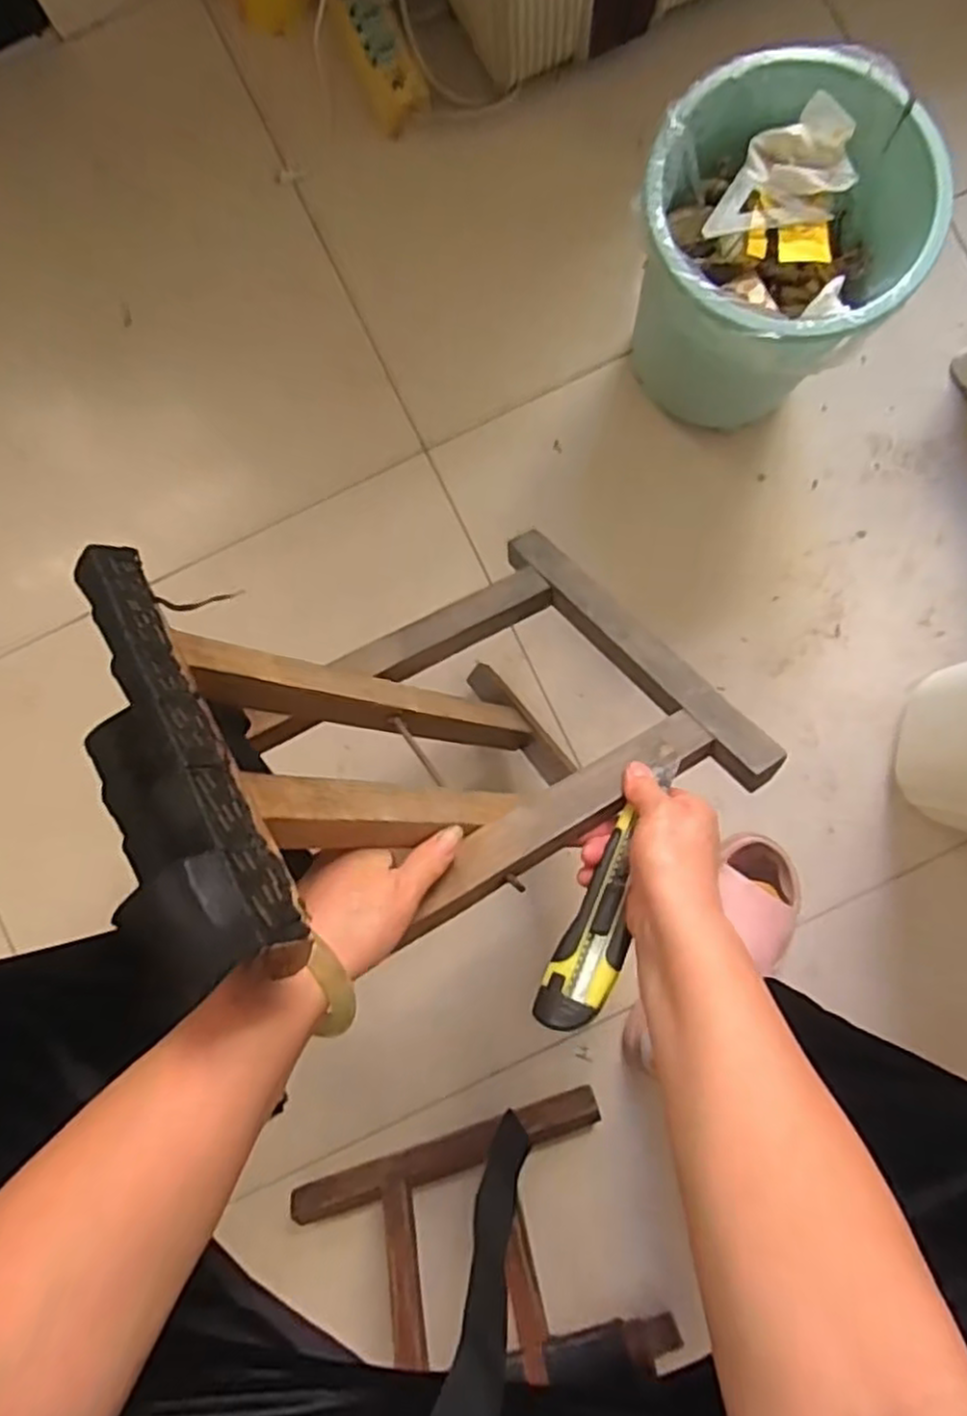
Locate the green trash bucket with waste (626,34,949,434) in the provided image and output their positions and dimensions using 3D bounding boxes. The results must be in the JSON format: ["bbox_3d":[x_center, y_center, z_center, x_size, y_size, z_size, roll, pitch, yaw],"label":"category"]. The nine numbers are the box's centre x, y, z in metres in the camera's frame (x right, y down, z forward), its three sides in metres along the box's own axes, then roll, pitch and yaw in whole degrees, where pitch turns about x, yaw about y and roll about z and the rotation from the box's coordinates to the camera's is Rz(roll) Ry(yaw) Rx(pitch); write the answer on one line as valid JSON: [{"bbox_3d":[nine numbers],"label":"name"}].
[{"bbox_3d":[0.234,-0.374,0.635,0.203,0.209,0.218,0,85,1],"label":"green trash bucket with waste"}]

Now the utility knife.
[{"bbox_3d":[0.079,0.110,0.450,0.036,0.020,0.173,23,72,3],"label":"utility knife"}]

